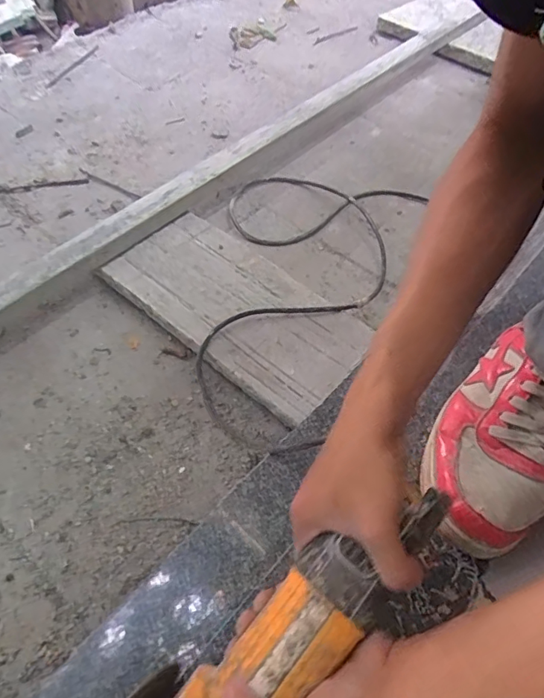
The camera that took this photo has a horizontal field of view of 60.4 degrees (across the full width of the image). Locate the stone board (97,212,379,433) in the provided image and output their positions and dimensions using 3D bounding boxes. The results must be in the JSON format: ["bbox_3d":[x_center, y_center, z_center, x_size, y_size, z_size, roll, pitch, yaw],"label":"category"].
[{"bbox_3d":[-0.045,-0.048,0.567,0.312,0.038,0.149,36,62,21],"label":"stone board"}]

